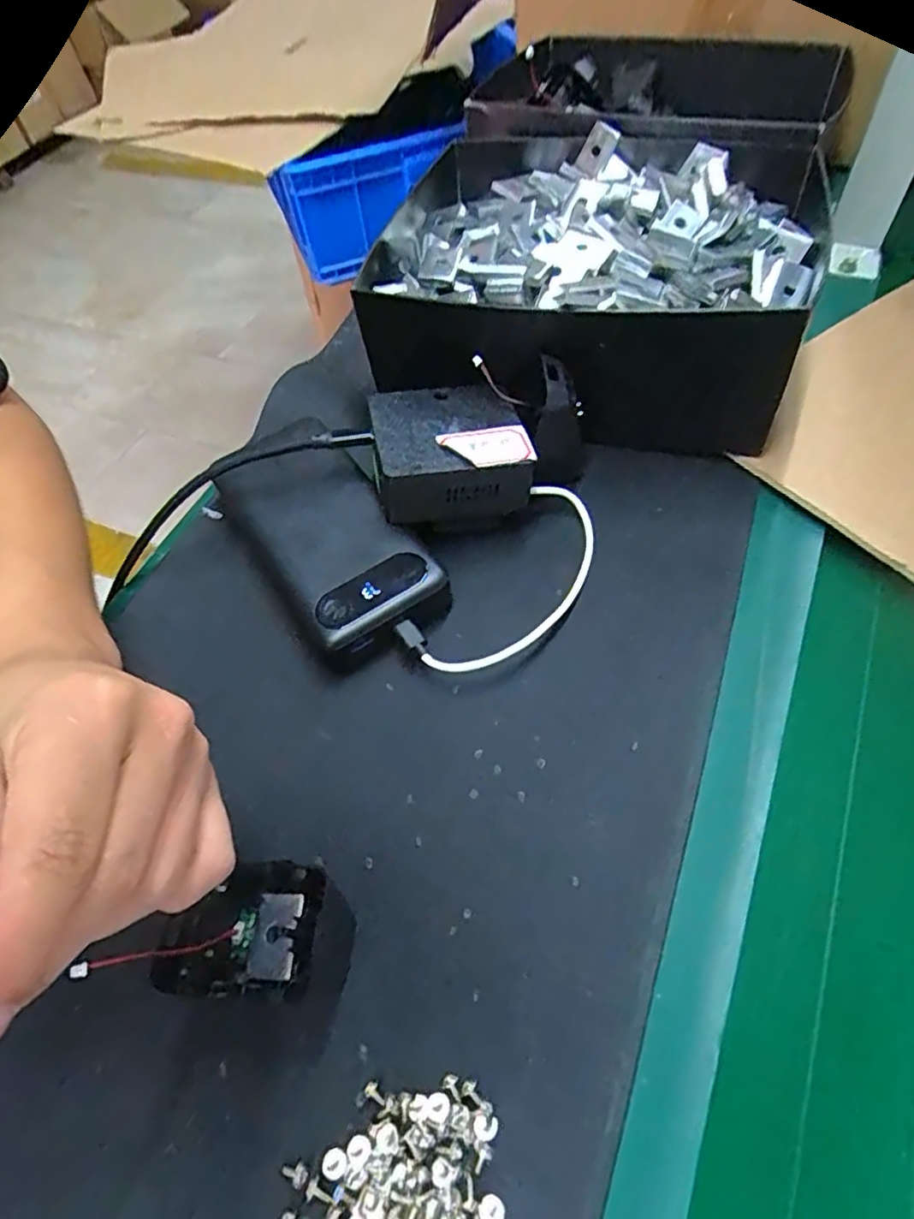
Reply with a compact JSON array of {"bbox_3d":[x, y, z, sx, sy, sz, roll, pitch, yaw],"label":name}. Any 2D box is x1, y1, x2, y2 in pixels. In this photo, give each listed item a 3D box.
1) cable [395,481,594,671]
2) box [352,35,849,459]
[{"bbox_3d":[0.030,-0.014,0.323,0.053,0.018,0.126,35,67,25],"label":"cable"},{"bbox_3d":[0.090,-0.223,0.410,0.248,0.093,0.280,14,59,15],"label":"box"}]

